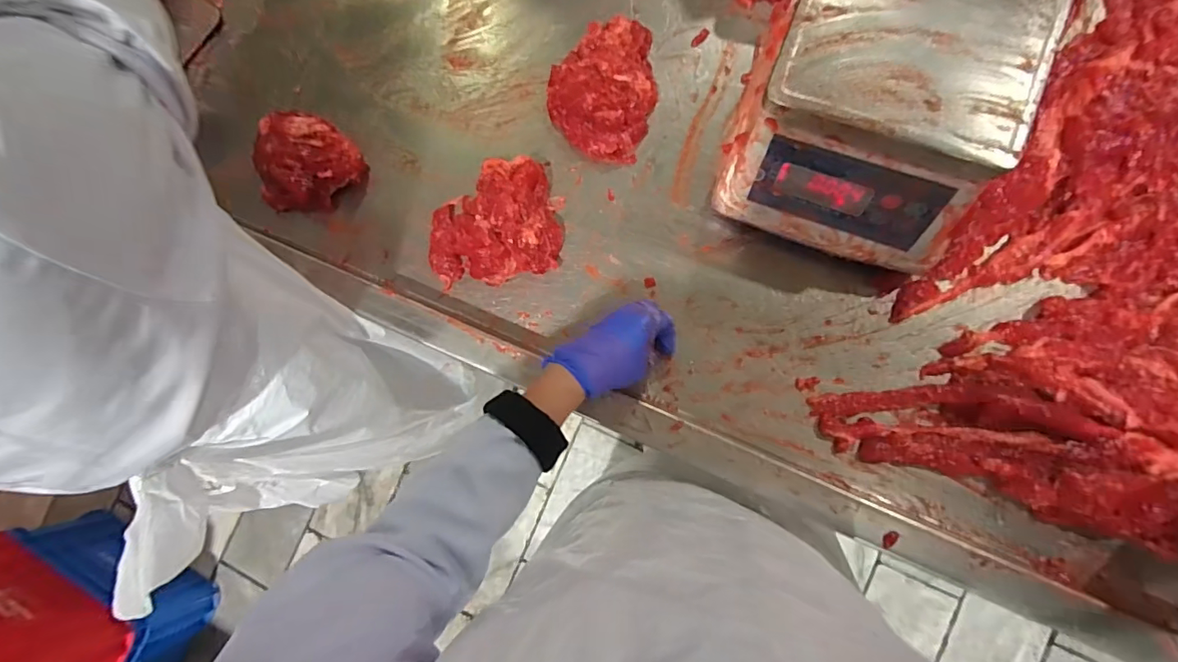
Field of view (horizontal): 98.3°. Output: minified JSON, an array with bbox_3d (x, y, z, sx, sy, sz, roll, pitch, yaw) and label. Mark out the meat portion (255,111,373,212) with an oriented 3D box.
[{"bbox_3d":[-0.354,-0.206,0.626,0.123,0.051,0.119,-1,85,8],"label":"meat portion"}]

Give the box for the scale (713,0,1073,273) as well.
[{"bbox_3d":[0.265,-0.211,0.476,0.216,0.115,0.240,19,88,10],"label":"scale"}]

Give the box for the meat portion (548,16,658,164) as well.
[{"bbox_3d":[0.016,-0.286,0.594,0.128,0.036,0.173,10,87,9],"label":"meat portion"}]

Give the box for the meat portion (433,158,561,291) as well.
[{"bbox_3d":[-0.112,-0.129,0.586,0.160,0.040,0.146,-3,85,8],"label":"meat portion"}]

